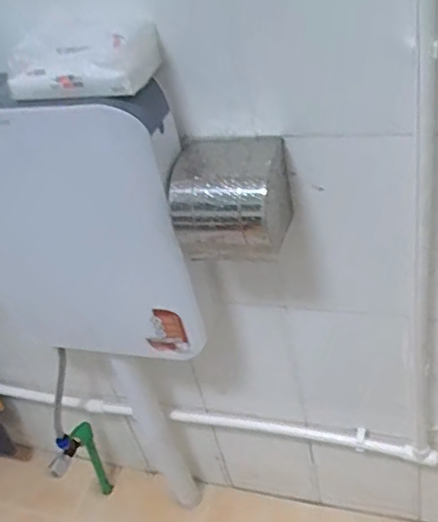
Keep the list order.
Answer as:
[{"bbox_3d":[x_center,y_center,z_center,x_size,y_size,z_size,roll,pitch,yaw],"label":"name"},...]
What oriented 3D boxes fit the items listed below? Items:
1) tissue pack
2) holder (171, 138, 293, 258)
[{"bbox_3d":[-0.159,-0.233,0.745,0.163,0.068,0.076,2,32,16],"label":"tissue pack"},{"bbox_3d":[0.015,-0.075,0.813,0.147,0.137,0.112,1,31,14],"label":"holder"}]

